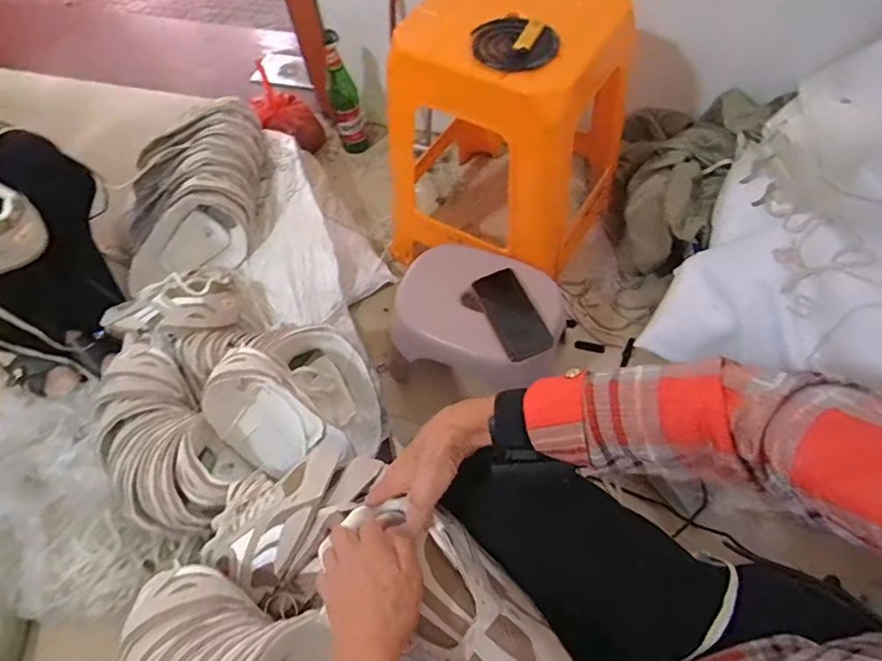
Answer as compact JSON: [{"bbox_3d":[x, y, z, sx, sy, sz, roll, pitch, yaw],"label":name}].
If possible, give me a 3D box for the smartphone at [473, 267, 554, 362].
[{"bbox_3d":[0.115,-0.027,0.857,0.072,0.014,0.160,-27,62,6],"label":"smartphone"}]

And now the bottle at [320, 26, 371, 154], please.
[{"bbox_3d":[-0.225,-0.537,1.252,0.071,0.311,0.082,-14,61,-4],"label":"bottle"}]

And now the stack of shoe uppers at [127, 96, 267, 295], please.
[{"bbox_3d":[-0.510,-0.290,1.089,0.244,0.143,0.406,-4,61,2],"label":"stack of shoe uppers"}]

